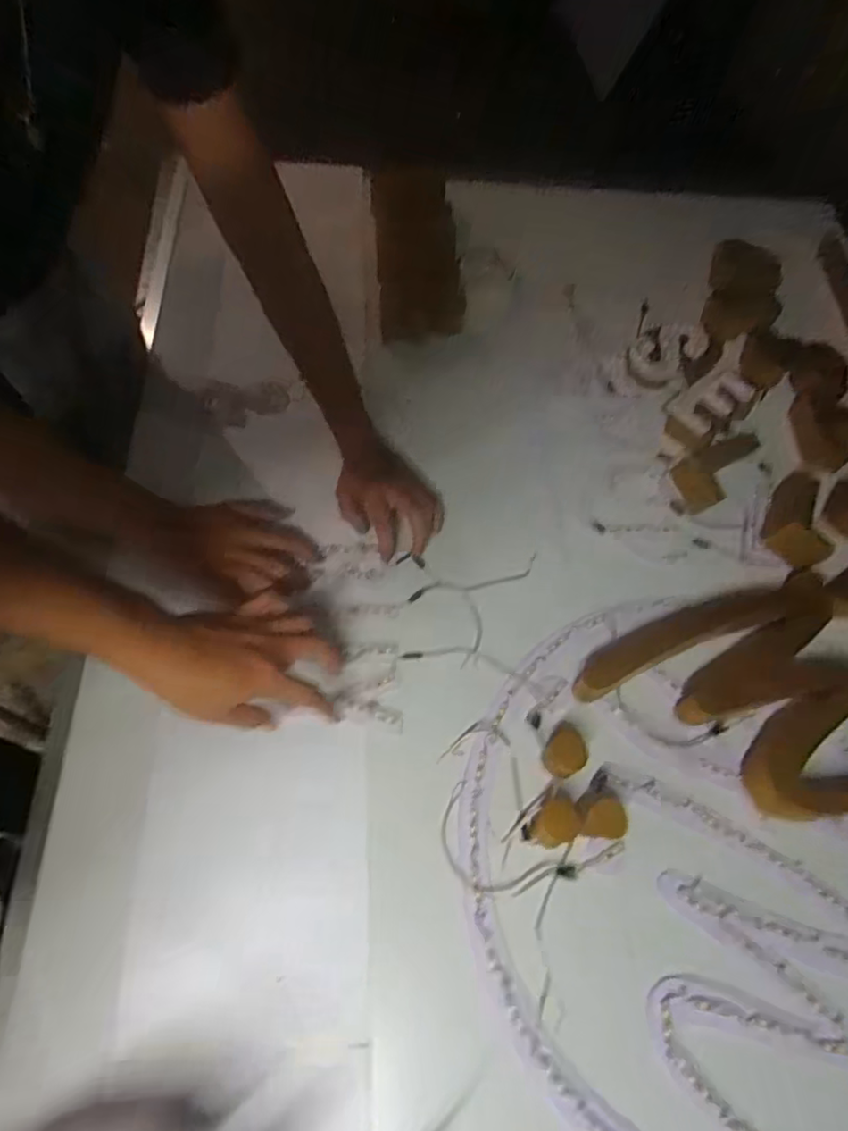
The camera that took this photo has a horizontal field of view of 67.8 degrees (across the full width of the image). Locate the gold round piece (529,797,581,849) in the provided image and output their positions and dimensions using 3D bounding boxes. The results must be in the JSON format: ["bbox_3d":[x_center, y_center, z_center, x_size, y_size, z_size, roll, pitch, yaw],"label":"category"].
[{"bbox_3d":[0.113,0.222,0.548,0.039,0.029,0.038,2,62,-3],"label":"gold round piece"}]

